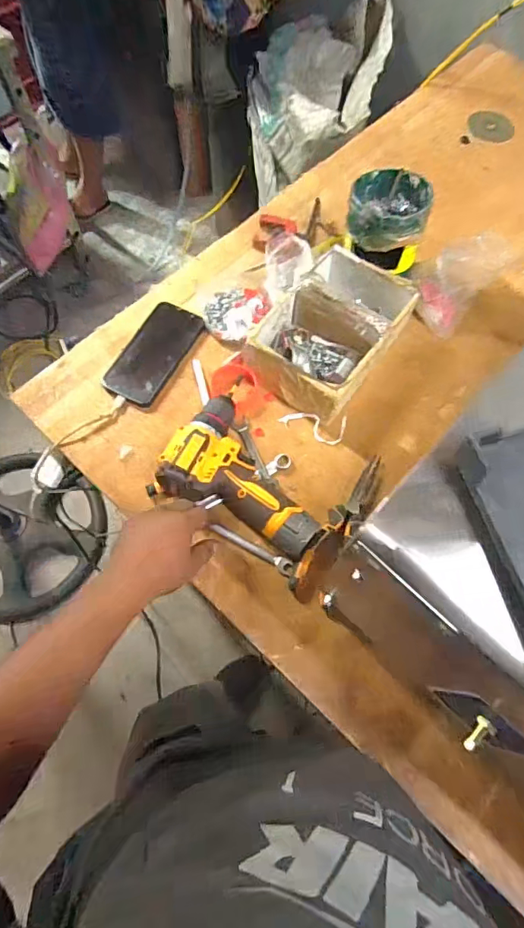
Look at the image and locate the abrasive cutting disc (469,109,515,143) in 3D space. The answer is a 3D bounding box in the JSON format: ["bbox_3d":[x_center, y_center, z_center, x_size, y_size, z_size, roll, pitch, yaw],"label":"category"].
[{"bbox_3d":[0.433,-0.639,0.909,0.068,0.005,0.082,-22,76,6],"label":"abrasive cutting disc"}]

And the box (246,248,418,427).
[{"bbox_3d":[0.100,-0.192,0.674,0.154,0.089,0.235,36,72,12],"label":"box"}]

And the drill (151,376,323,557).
[{"bbox_3d":[-0.013,0.011,0.602,0.210,0.069,0.170,31,71,11],"label":"drill"}]

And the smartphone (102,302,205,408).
[{"bbox_3d":[-0.158,-0.163,0.700,0.086,0.013,0.170,26,70,9],"label":"smartphone"}]

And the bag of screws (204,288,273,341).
[{"bbox_3d":[-0.044,-0.233,0.724,0.096,0.023,0.095,39,72,13],"label":"bag of screws"}]

